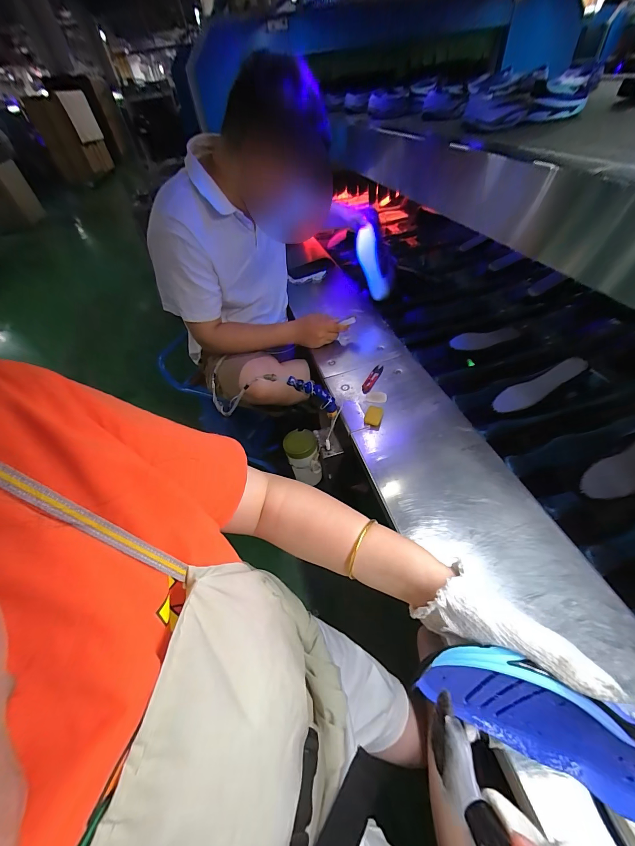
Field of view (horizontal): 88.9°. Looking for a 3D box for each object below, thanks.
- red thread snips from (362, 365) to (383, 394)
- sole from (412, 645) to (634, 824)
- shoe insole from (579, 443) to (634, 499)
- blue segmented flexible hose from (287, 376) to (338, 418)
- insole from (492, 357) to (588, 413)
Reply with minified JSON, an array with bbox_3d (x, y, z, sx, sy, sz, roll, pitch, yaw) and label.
[{"bbox_3d":[0.134,-0.108,0.789,0.023,0.005,0.107,24,59,20],"label":"red thread snips"},{"bbox_3d":[0.193,0.230,0.251,0.227,0.090,0.050,24,31,9],"label":"sole"},{"bbox_3d":[0.546,0.072,0.560,0.194,0.009,0.062,-28,73,-5],"label":"shoe insole"},{"bbox_3d":[-0.002,-0.058,0.697,0.049,0.136,0.027,-32,33,39],"label":"blue segmented flexible hose"},{"bbox_3d":[0.492,-0.078,0.717,0.197,0.007,0.058,-26,61,15],"label":"insole"}]

